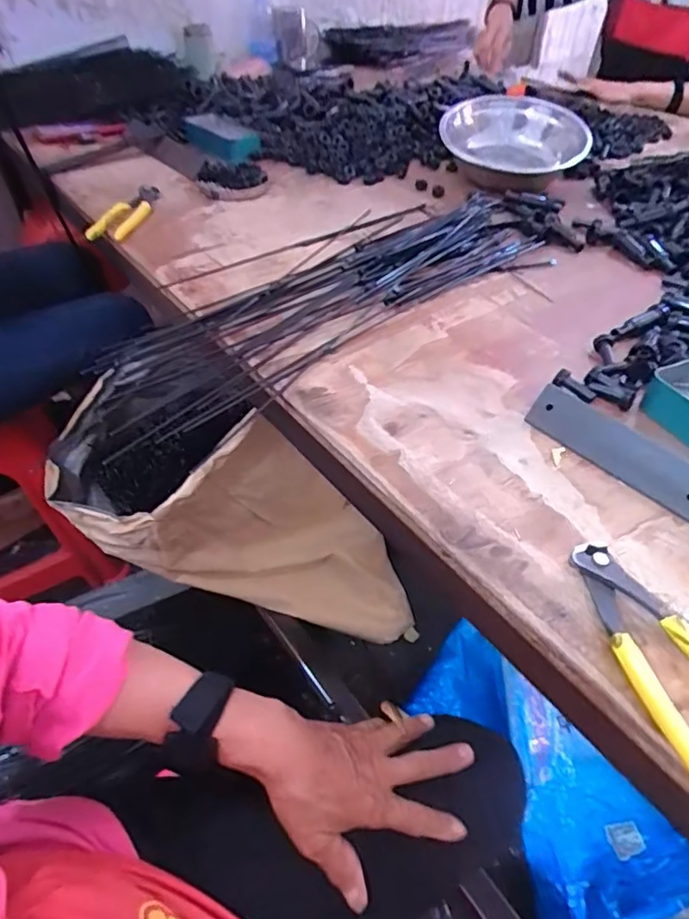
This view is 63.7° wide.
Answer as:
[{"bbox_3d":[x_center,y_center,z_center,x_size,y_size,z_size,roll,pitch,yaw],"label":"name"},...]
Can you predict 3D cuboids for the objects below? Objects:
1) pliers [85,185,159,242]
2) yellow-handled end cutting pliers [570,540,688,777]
[{"bbox_3d":[-0.287,-0.334,0.745,0.056,0.027,0.162,9,48,9],"label":"pliers"},{"bbox_3d":[0.191,0.117,0.319,0.062,0.013,0.163,-10,47,-11],"label":"yellow-handled end cutting pliers"}]

